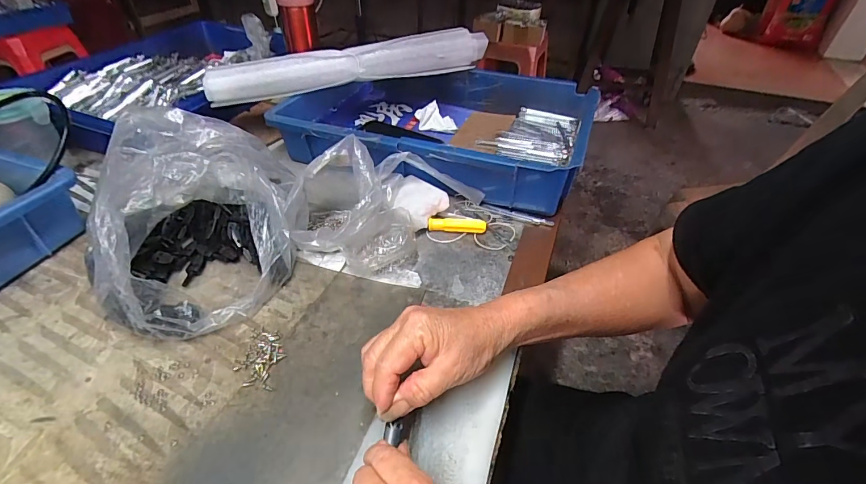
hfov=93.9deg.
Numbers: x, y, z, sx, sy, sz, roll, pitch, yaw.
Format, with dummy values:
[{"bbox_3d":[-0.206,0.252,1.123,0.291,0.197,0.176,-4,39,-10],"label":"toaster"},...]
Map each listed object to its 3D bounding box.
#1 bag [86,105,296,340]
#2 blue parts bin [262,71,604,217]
[{"bbox_3d":[-0.239,-0.030,0.419,0.167,0.146,0.221,-6,40,-12],"label":"bag"},{"bbox_3d":[0.001,-0.180,0.615,0.426,0.089,0.274,13,43,13],"label":"blue parts bin"}]

